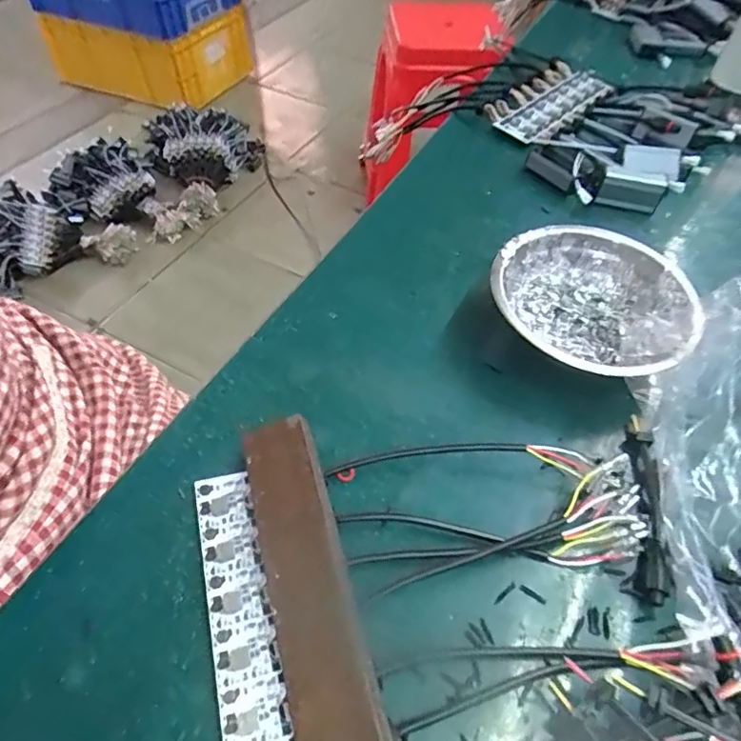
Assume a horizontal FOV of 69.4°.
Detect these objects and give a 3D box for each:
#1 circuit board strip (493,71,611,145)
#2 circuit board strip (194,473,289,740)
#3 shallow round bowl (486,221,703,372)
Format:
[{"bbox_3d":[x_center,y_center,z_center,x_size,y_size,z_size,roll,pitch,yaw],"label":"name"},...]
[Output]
[{"bbox_3d":[0.189,-0.264,0.537,0.047,0.016,0.146,37,61,23],"label":"circuit board strip"},{"bbox_3d":[-0.057,0.127,0.240,0.026,0.005,0.173,-13,55,-11],"label":"circuit board strip"},{"bbox_3d":[0.143,-0.042,0.352,0.123,0.045,0.112,1,53,-1],"label":"shallow round bowl"}]

